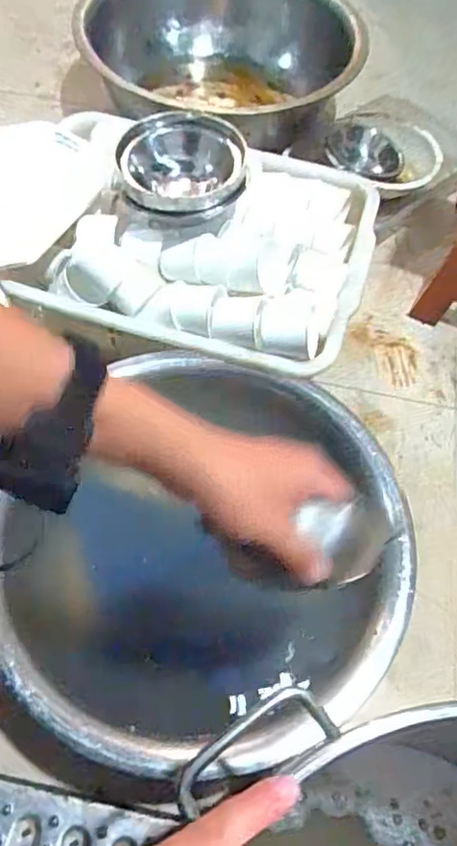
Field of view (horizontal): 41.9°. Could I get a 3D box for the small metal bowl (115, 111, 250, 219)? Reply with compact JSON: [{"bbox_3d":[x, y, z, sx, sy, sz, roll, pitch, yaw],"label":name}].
[{"bbox_3d":[-0.061,-0.326,0.796,0.158,0.078,0.161,2,60,-3],"label":"small metal bowl"}]

